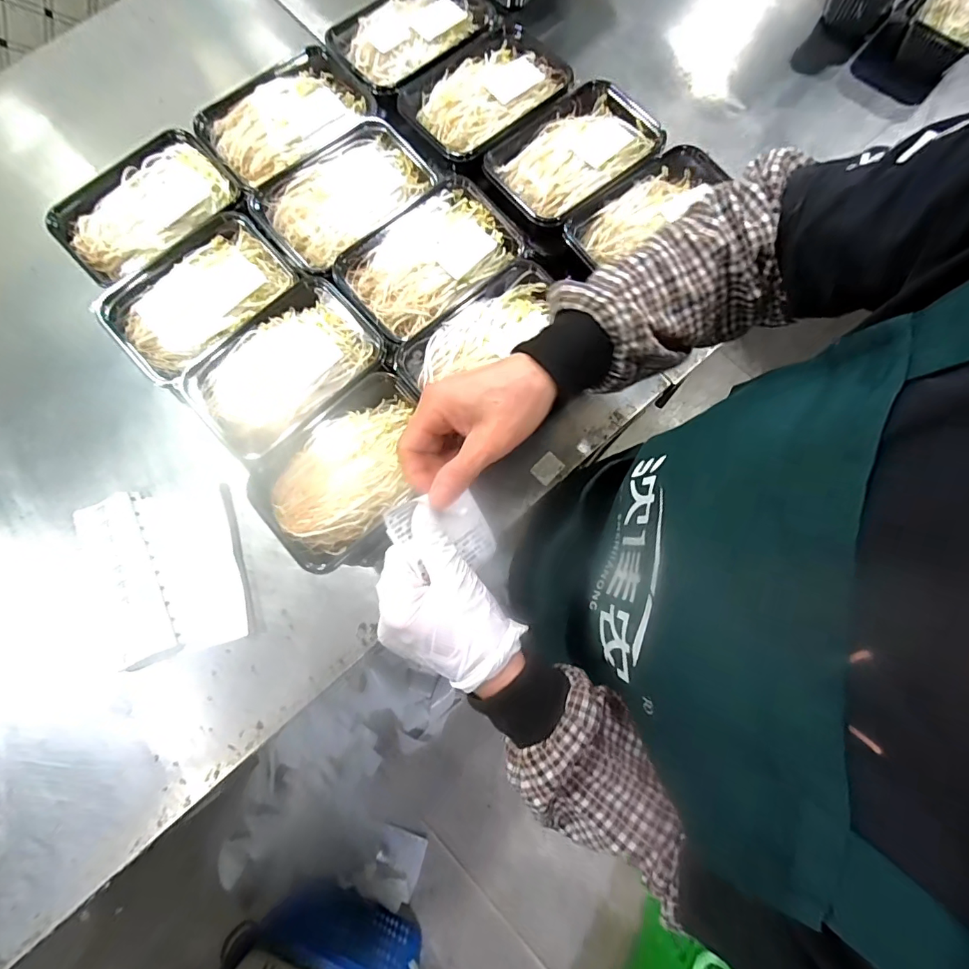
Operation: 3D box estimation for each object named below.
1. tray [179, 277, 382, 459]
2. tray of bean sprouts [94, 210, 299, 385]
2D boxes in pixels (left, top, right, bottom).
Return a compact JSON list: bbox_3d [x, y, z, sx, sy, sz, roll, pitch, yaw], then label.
[{"bbox_3d":[-0.192,-0.116,0.476,0.107,0.031,0.172,43,82,8],"label":"tray"},{"bbox_3d":[-0.300,-0.203,0.496,0.180,0.034,0.118,-42,79,-8],"label":"tray of bean sprouts"}]

